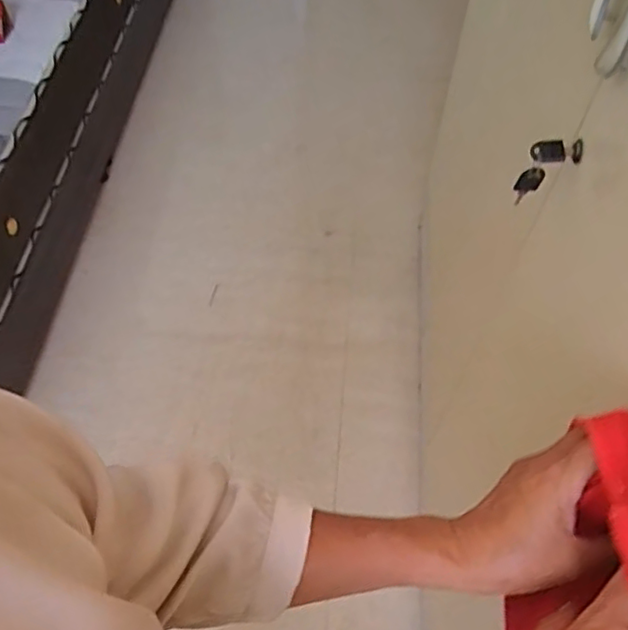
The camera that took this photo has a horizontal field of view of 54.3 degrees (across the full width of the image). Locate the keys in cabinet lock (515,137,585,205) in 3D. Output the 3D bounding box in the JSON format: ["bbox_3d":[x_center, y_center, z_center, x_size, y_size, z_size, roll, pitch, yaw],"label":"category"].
[{"bbox_3d":[0.219,-0.140,0.582,0.052,0.057,0.022,-10,59,-6],"label":"keys in cabinet lock"}]

